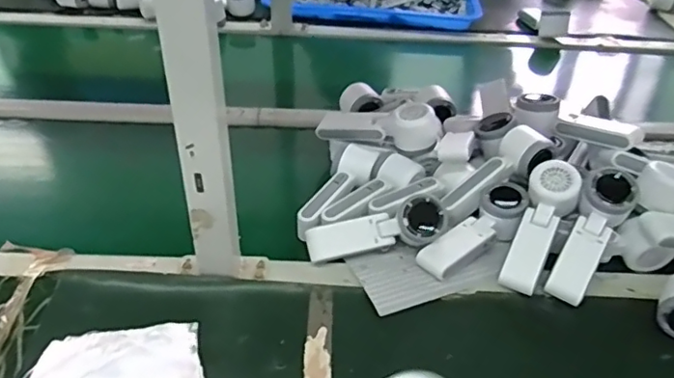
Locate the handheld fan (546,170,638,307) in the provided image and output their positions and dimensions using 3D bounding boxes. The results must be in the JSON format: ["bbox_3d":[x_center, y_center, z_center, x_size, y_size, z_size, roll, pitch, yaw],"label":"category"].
[{"bbox_3d":[0.292,0.050,0.659,0.056,0.049,0.179,25,72,24],"label":"handheld fan"}]

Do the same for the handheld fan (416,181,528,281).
[{"bbox_3d":[0.173,0.046,0.690,0.179,0.046,0.055,-31,52,-32],"label":"handheld fan"}]

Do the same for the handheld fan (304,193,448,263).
[{"bbox_3d":[0.047,0.045,0.675,0.166,0.048,0.052,-5,42,-8],"label":"handheld fan"}]

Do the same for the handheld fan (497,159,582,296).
[{"bbox_3d":[0.237,0.044,0.672,0.055,0.041,0.166,21,73,20],"label":"handheld fan"}]

